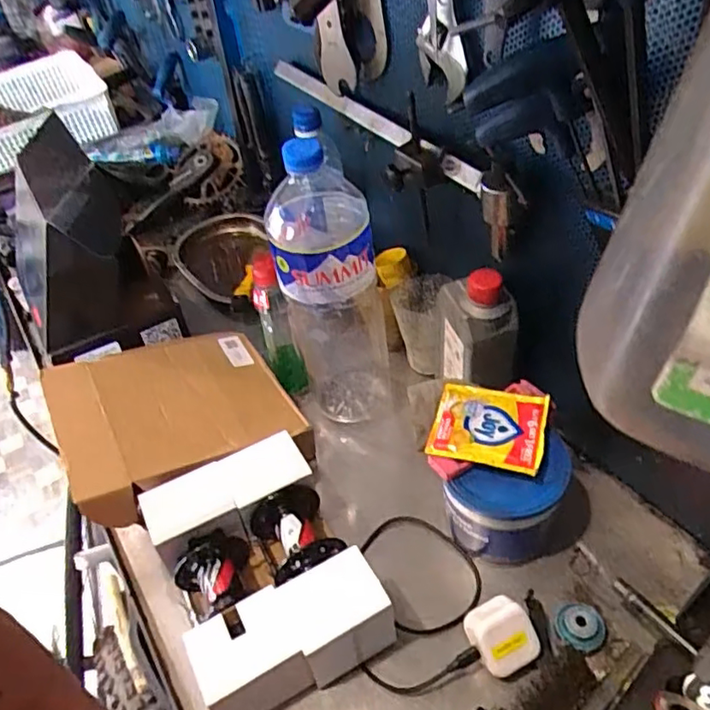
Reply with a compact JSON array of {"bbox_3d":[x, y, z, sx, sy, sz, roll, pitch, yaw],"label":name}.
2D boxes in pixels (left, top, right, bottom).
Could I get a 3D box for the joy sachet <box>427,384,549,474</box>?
[{"bbox_3d":[0.113,0.059,0.520,0.091,0.010,0.081,9,45,18],"label":"joy sachet"}]

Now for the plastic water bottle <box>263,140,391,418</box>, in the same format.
[{"bbox_3d":[-0.023,-0.060,0.586,0.087,0.305,0.107,-6,42,2],"label":"plastic water bottle"}]

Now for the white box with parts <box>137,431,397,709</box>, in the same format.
[{"bbox_3d":[-0.080,0.181,0.515,0.138,0.078,0.200,-24,45,-17],"label":"white box with parts"}]

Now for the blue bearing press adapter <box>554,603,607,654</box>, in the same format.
[{"bbox_3d":[0.178,0.215,0.477,0.038,0.019,0.033,3,43,11],"label":"blue bearing press adapter"}]

